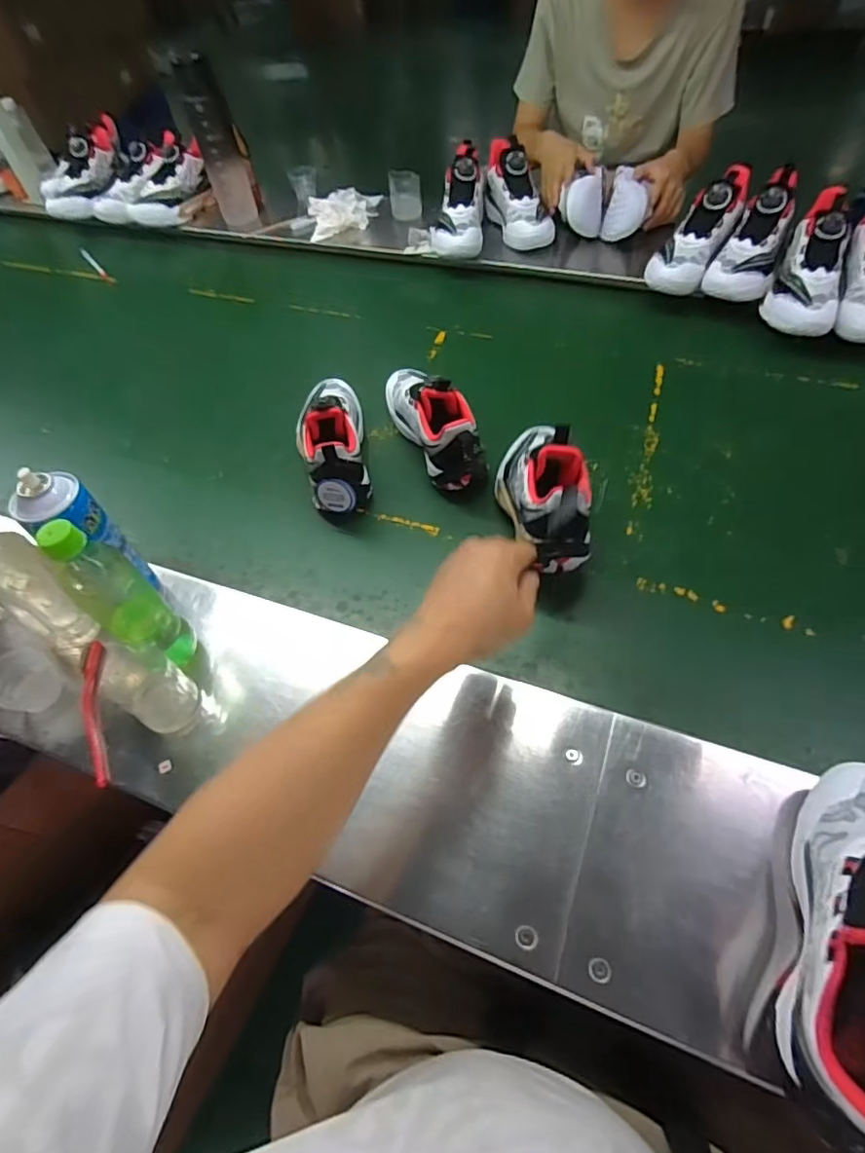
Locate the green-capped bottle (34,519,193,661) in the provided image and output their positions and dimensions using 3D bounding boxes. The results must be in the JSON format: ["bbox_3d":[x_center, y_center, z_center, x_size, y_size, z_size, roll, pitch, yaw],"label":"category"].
[{"bbox_3d":[-0.296,0.029,0.545,0.051,0.219,0.059,35,63,25],"label":"green-capped bottle"}]

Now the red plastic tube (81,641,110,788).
[{"bbox_3d":[-0.360,0.143,0.595,0.022,0.024,0.165,-18,55,-10],"label":"red plastic tube"}]

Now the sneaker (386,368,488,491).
[{"bbox_3d":[0.000,-0.223,0.771,0.070,0.129,0.223,-22,56,-11],"label":"sneaker"}]

